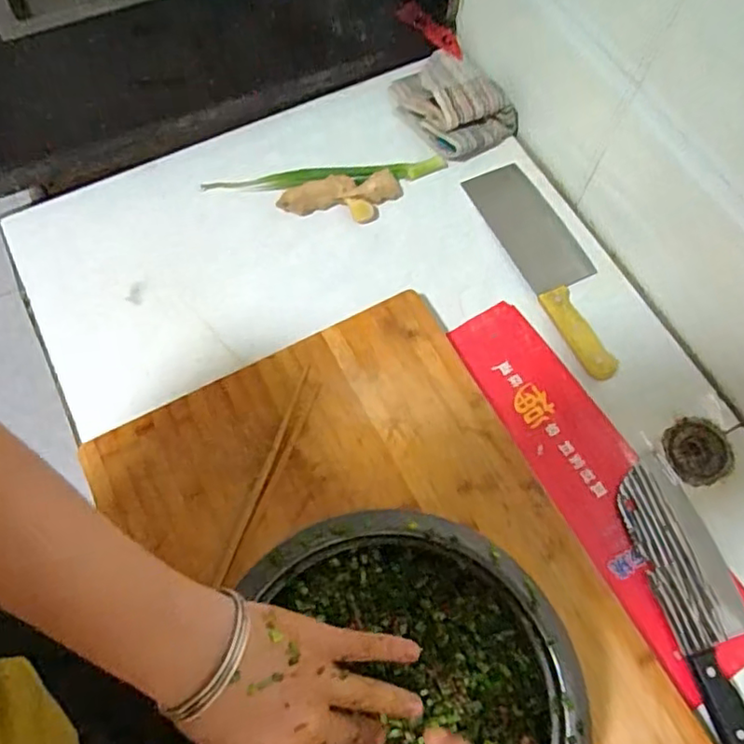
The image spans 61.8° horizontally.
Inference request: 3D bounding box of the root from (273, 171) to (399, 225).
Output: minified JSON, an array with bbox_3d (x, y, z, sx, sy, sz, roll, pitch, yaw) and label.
[{"bbox_3d":[-0.035,-0.201,0.715,0.140,0.025,0.057,-11,66,-4],"label":"root"}]

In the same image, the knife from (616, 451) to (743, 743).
[{"bbox_3d":[0.302,0.219,0.557,0.078,0.019,0.289,-15,67,-6],"label":"knife"}]

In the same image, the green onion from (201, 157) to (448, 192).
[{"bbox_3d":[-0.055,-0.229,0.733,0.284,0.014,0.030,-5,66,-2],"label":"green onion"}]

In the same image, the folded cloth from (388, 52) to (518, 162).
[{"bbox_3d":[0.094,-0.332,0.762,0.106,0.056,0.152,-31,71,-17],"label":"folded cloth"}]

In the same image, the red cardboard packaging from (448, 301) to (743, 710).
[{"bbox_3d":[0.216,0.101,0.609,0.103,0.013,0.396,-28,69,-11],"label":"red cardboard packaging"}]

